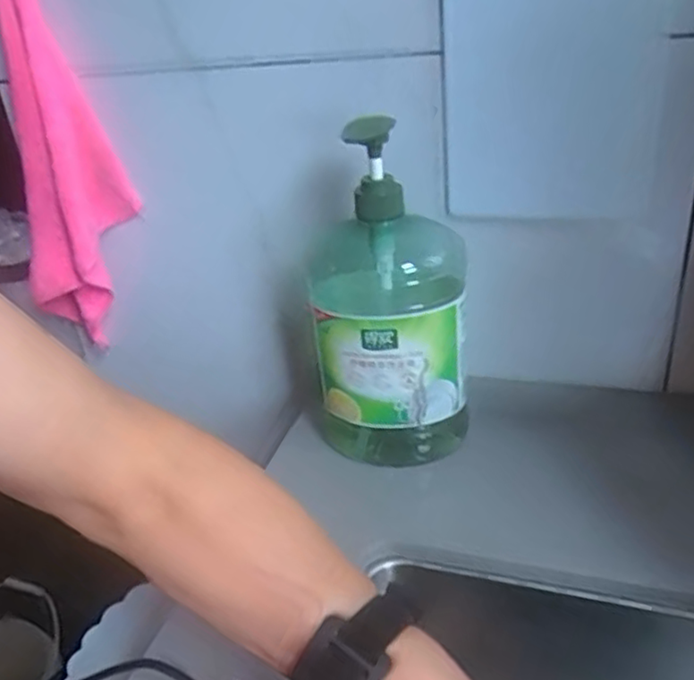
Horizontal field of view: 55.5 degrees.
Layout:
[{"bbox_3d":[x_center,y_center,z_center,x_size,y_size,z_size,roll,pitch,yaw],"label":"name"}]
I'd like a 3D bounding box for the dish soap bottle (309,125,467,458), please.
[{"bbox_3d":[0.029,-0.031,0.536,0.115,0.267,0.108,-5,29,2],"label":"dish soap bottle"}]

